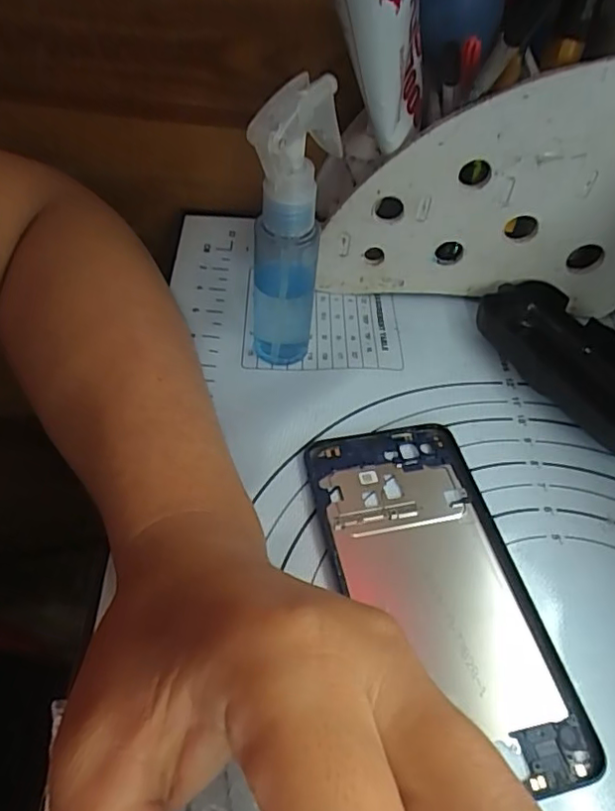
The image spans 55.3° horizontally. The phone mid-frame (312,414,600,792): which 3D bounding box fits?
[{"bbox_3d":[0.053,0.073,0.241,0.073,0.005,0.151,-9,52,-12],"label":"phone mid-frame"}]

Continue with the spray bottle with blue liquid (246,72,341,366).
[{"bbox_3d":[-0.008,-0.075,0.268,0.034,0.132,0.037,2,50,-3],"label":"spray bottle with blue liquid"}]

